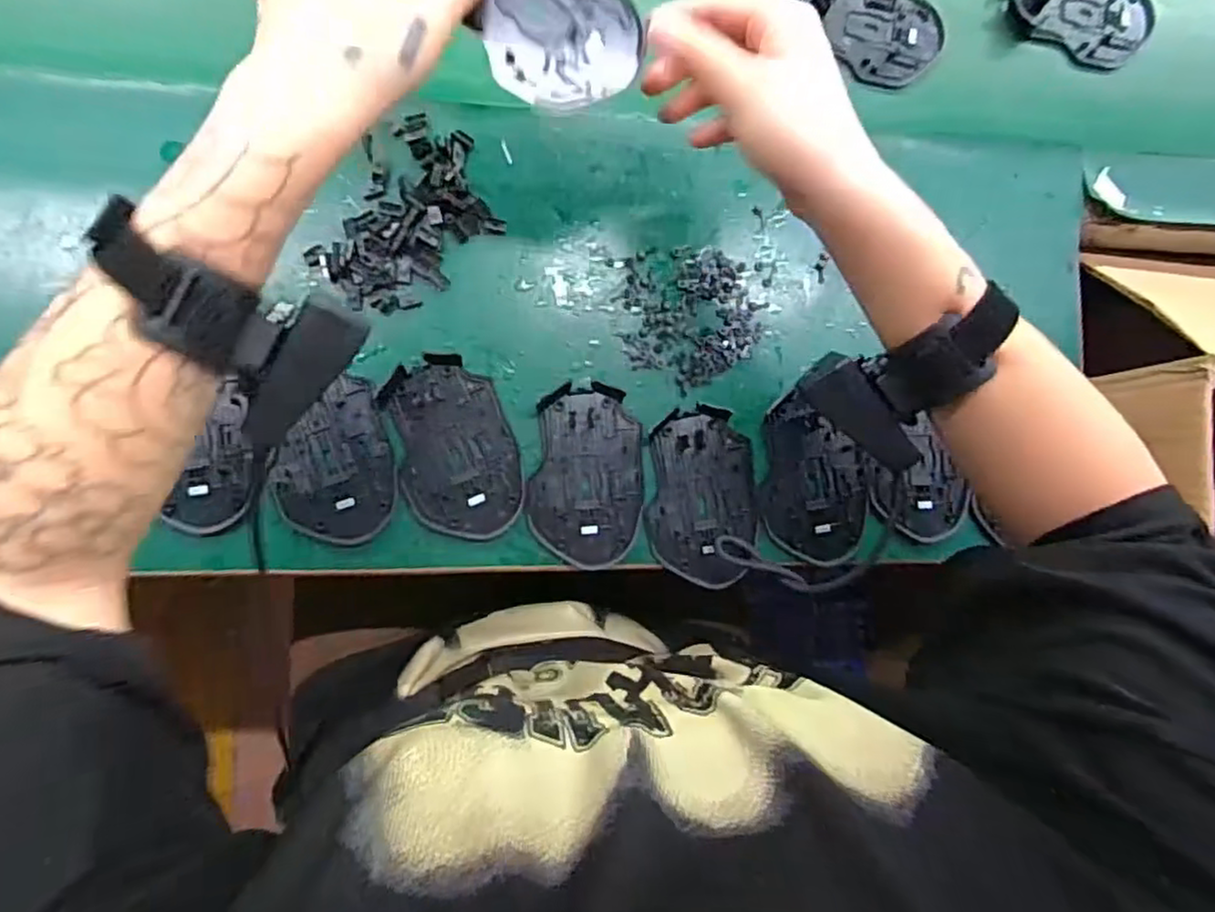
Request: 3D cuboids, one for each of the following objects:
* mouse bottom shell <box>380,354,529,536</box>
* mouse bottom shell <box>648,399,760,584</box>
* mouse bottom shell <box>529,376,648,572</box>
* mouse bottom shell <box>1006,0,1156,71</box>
[{"bbox_3d":[-0.096,-0.004,0.423,0.071,0.008,0.113,-16,88,-8],"label":"mouse bottom shell"},{"bbox_3d":[0.063,0.027,0.442,0.070,0.011,0.113,3,86,-7],"label":"mouse bottom shell"},{"bbox_3d":[-0.011,0.013,0.429,0.071,0.010,0.113,6,85,-7],"label":"mouse bottom shell"},{"bbox_3d":[0.352,-0.333,0.498,0.108,0.014,0.075,24,84,-5],"label":"mouse bottom shell"}]

